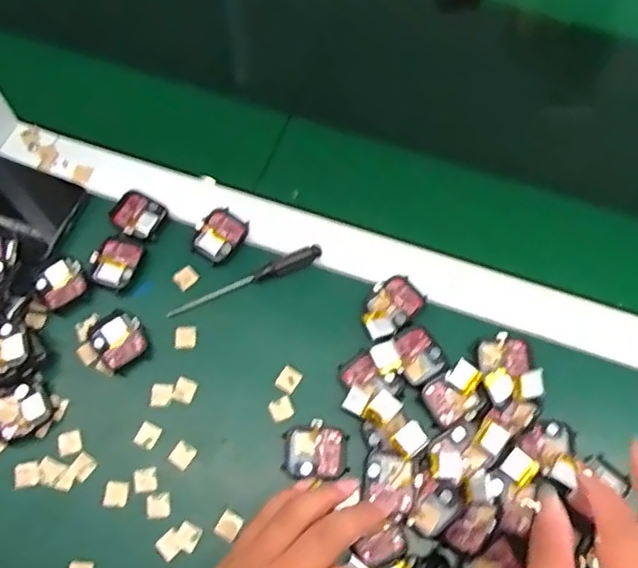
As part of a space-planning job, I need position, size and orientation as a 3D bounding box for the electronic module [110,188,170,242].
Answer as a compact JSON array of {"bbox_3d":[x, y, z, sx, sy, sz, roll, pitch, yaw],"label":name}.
[{"bbox_3d":[-0.152,-0.058,0.532,0.043,0.005,0.038,24,68,9],"label":"electronic module"}]

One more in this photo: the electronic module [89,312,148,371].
[{"bbox_3d":[-0.155,0.043,0.491,0.037,0.011,0.039,-39,73,-17],"label":"electronic module"}]

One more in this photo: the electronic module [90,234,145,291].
[{"bbox_3d":[-0.165,-0.019,0.515,0.034,0.008,0.045,26,68,9],"label":"electronic module"}]

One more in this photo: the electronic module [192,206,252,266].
[{"bbox_3d":[-0.082,-0.040,0.526,0.037,0.008,0.046,33,69,12],"label":"electronic module"}]

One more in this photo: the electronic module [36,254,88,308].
[{"bbox_3d":[-0.208,-0.002,0.508,0.038,0.011,0.038,-33,71,-15],"label":"electronic module"}]

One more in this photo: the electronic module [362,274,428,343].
[{"bbox_3d":[0.055,0.018,0.497,0.037,0.012,0.057,42,71,15],"label":"electronic module"}]

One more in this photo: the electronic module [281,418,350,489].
[{"bbox_3d":[-0.003,0.120,0.459,0.045,0.011,0.038,0,66,-2],"label":"electronic module"}]

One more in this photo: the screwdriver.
[{"bbox_3d":[-0.059,-0.004,0.511,0.130,0.011,0.013,-20,68,-10],"label":"screwdriver"}]

